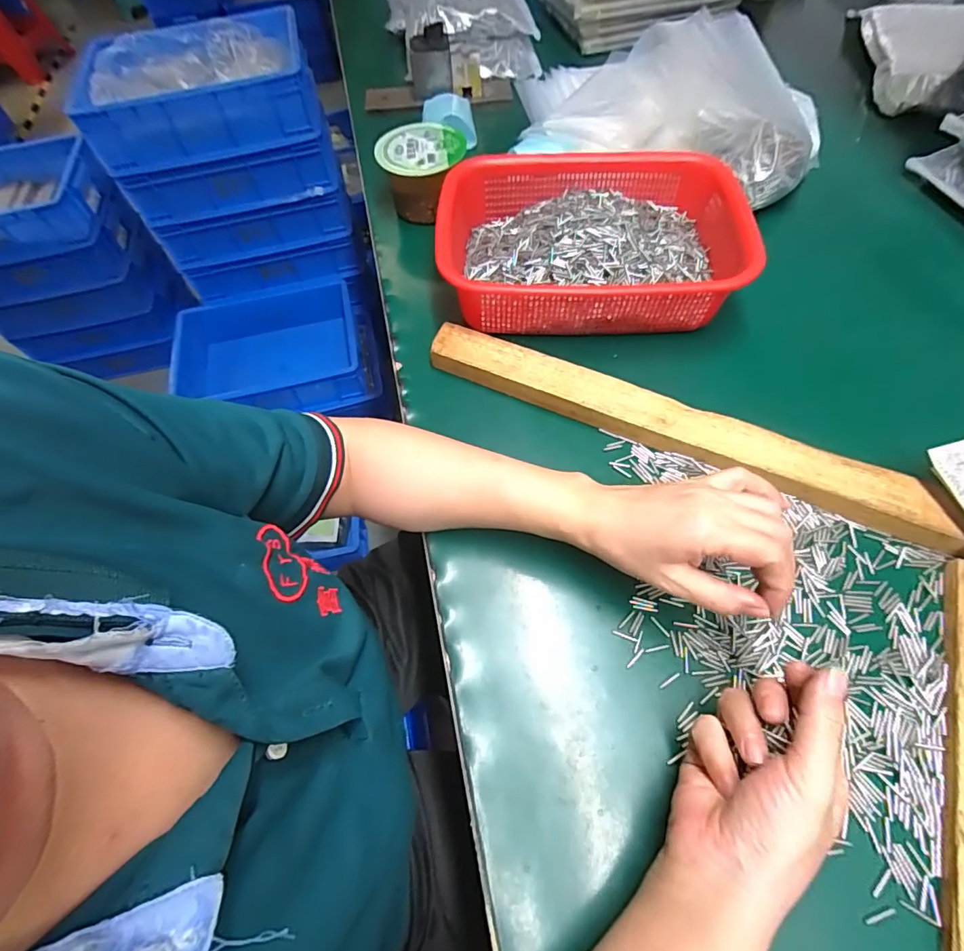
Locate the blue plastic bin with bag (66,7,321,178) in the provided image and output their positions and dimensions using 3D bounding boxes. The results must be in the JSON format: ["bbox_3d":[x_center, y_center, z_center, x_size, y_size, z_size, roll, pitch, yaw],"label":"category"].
[{"bbox_3d":[-0.541,-0.750,0.935,0.391,0.118,0.297,-18,62,-6],"label":"blue plastic bin with bag"}]

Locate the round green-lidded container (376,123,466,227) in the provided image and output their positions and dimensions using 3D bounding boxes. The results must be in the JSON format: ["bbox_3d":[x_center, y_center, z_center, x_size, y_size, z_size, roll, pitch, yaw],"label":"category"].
[{"bbox_3d":[-0.067,-0.346,0.562,0.098,0.073,0.097,-4,61,2],"label":"round green-lidded container"}]

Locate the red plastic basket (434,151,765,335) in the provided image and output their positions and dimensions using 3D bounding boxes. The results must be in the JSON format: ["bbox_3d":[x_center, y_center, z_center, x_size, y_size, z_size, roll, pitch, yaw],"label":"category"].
[{"bbox_3d":[0.110,-0.230,0.488,0.293,0.074,0.210,3,62,6],"label":"red plastic basket"}]

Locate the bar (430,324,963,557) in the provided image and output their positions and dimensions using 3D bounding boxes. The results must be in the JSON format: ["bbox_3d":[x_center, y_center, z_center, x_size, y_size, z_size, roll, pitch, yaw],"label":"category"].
[{"bbox_3d":[0.152,-0.045,0.410,0.422,0.027,0.044,22,65,15],"label":"bar"}]

